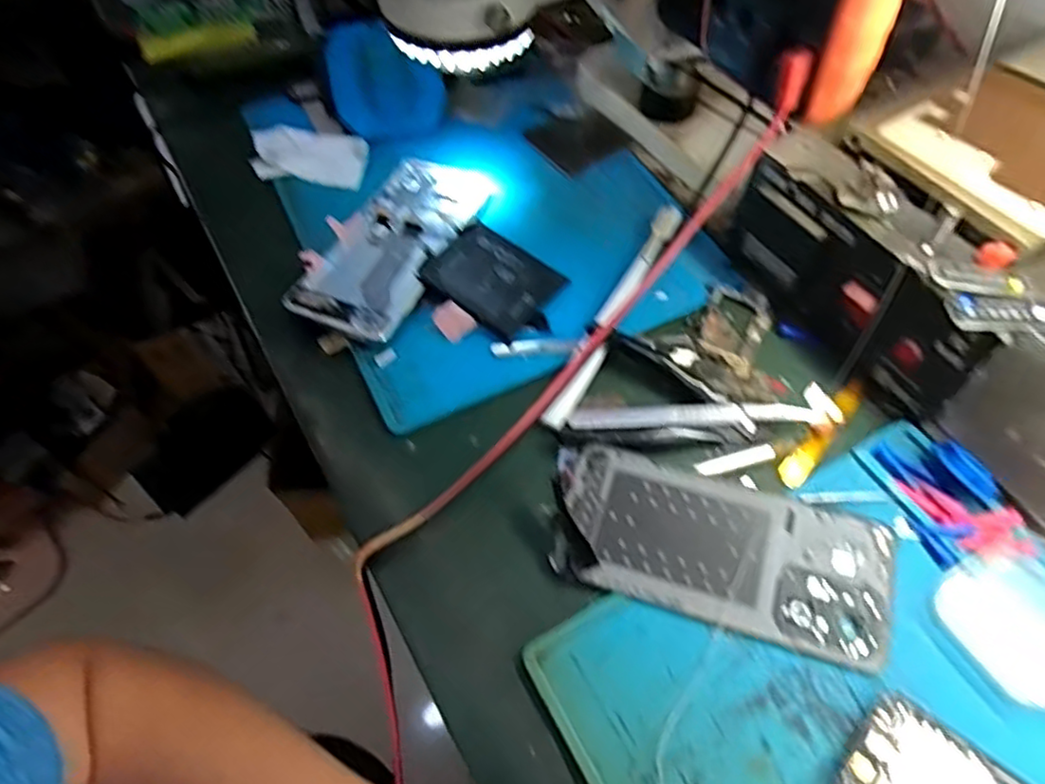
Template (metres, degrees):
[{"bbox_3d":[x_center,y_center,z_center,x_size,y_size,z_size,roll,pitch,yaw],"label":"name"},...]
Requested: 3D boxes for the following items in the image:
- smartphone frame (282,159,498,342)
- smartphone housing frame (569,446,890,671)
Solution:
[{"bbox_3d":[-0.082,-0.103,0.454,0.071,0.012,0.168,21,60,15],"label":"smartphone frame"},{"bbox_3d":[0.097,0.076,0.329,0.155,0.007,0.074,15,58,12],"label":"smartphone housing frame"}]

